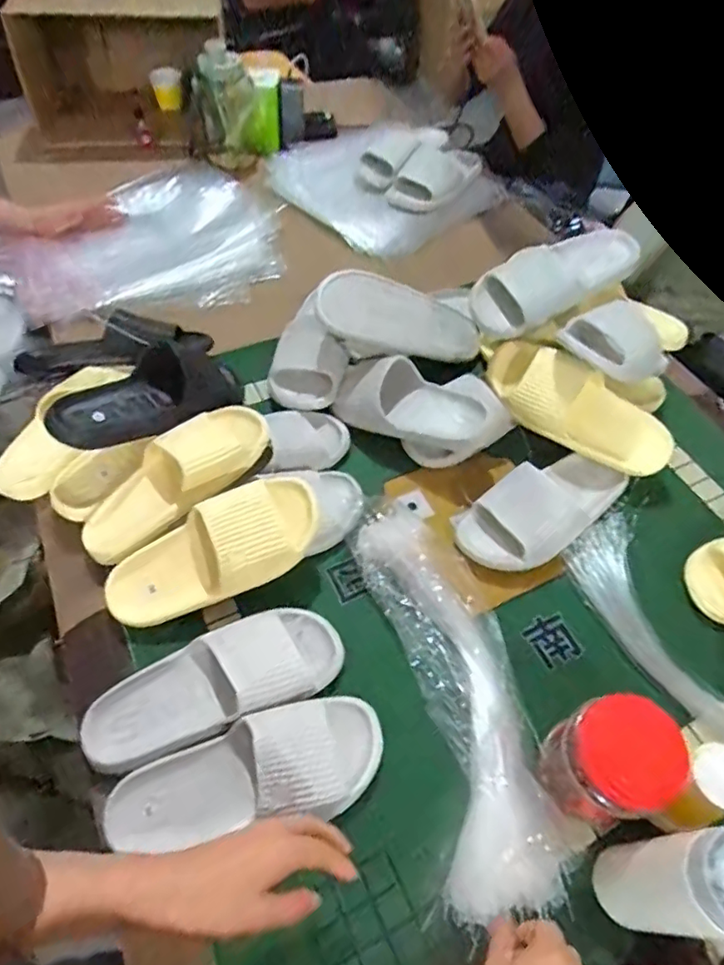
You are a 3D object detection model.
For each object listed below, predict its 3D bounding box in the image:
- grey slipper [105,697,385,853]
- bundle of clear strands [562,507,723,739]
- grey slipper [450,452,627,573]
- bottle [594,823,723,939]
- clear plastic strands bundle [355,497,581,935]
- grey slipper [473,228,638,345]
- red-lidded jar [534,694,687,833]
[{"bbox_3d":[-0.106,0.281,0.555,0.250,0.059,0.101,-17,56,-6],"label":"grey slipper"},{"bbox_3d":[0.400,0.216,0.660,0.124,0.030,0.413,-27,59,-21],"label":"bundle of clear strands"},{"bbox_3d":[0.246,0.027,0.755,0.261,0.057,0.114,-24,58,-19],"label":"grey slipper"},{"bbox_3d":[0.243,0.306,0.439,0.061,0.218,0.061,1,54,-2],"label":"bottle"},{"bbox_3d":[0.095,0.204,0.623,0.132,0.060,0.439,-10,55,-10],"label":"clear plastic strands bundle"},{"bbox_3d":[0.261,-0.294,0.825,0.257,0.071,0.108,-30,60,-22],"label":"grey slipper"},{"bbox_3d":[0.220,0.253,0.522,0.081,0.128,0.088,1,54,-2],"label":"red-lidded jar"}]

